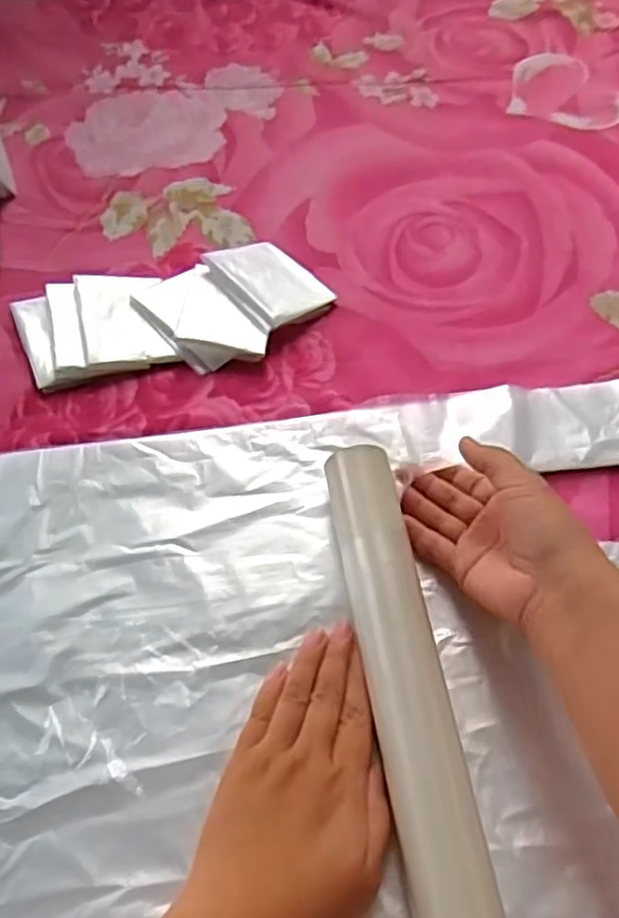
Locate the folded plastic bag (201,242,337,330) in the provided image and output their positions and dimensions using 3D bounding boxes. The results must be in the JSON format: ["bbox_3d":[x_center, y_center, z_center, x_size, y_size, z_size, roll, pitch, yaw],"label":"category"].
[{"bbox_3d":[-0.032,-0.135,0.528,0.064,0.019,0.087,-38,67,-21],"label":"folded plastic bag"}]

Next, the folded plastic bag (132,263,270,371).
[{"bbox_3d":[-0.079,-0.102,0.508,0.060,0.014,0.102,-33,65,-19],"label":"folded plastic bag"}]

